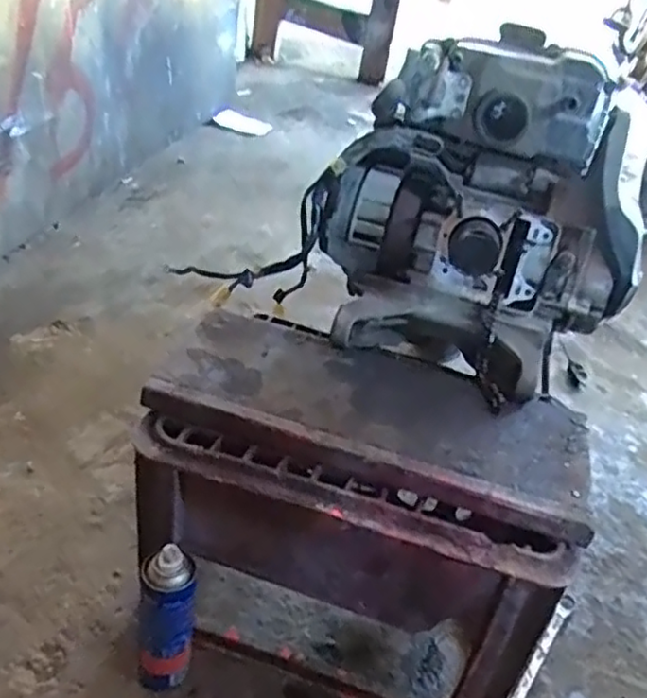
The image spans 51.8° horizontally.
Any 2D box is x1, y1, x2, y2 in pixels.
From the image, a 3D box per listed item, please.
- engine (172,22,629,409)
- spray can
[{"bbox_3d":[0.167,-0.158,0.740,0.357,0.276,0.316,26,43,20],"label":"engine"},{"bbox_3d":[-0.155,0.270,0.657,0.055,0.179,0.052,4,40,-4],"label":"spray can"}]

